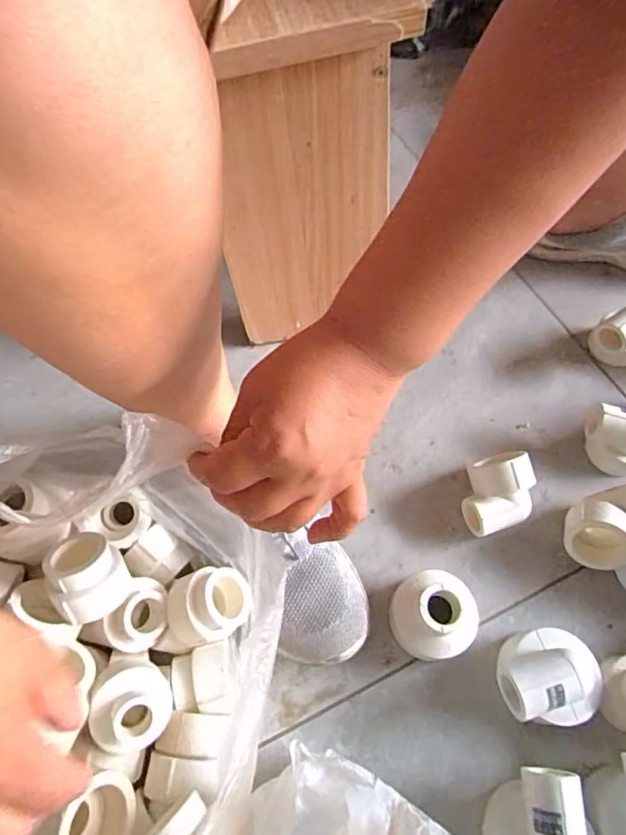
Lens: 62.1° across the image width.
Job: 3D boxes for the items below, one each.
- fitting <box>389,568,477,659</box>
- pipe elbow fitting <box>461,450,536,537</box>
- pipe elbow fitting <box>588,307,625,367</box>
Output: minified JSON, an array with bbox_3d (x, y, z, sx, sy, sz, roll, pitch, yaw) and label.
[{"bbox_3d":[0.092,0.151,0.393,0.060,0.052,0.058,0,63,1],"label":"fitting"},{"bbox_3d":[0.156,0.061,0.440,0.057,0.051,0.072,36,66,20],"label":"pipe elbow fitting"},{"bbox_3d":[0.300,-0.077,0.507,0.047,0.057,0.045,-33,67,-15],"label":"pipe elbow fitting"}]

